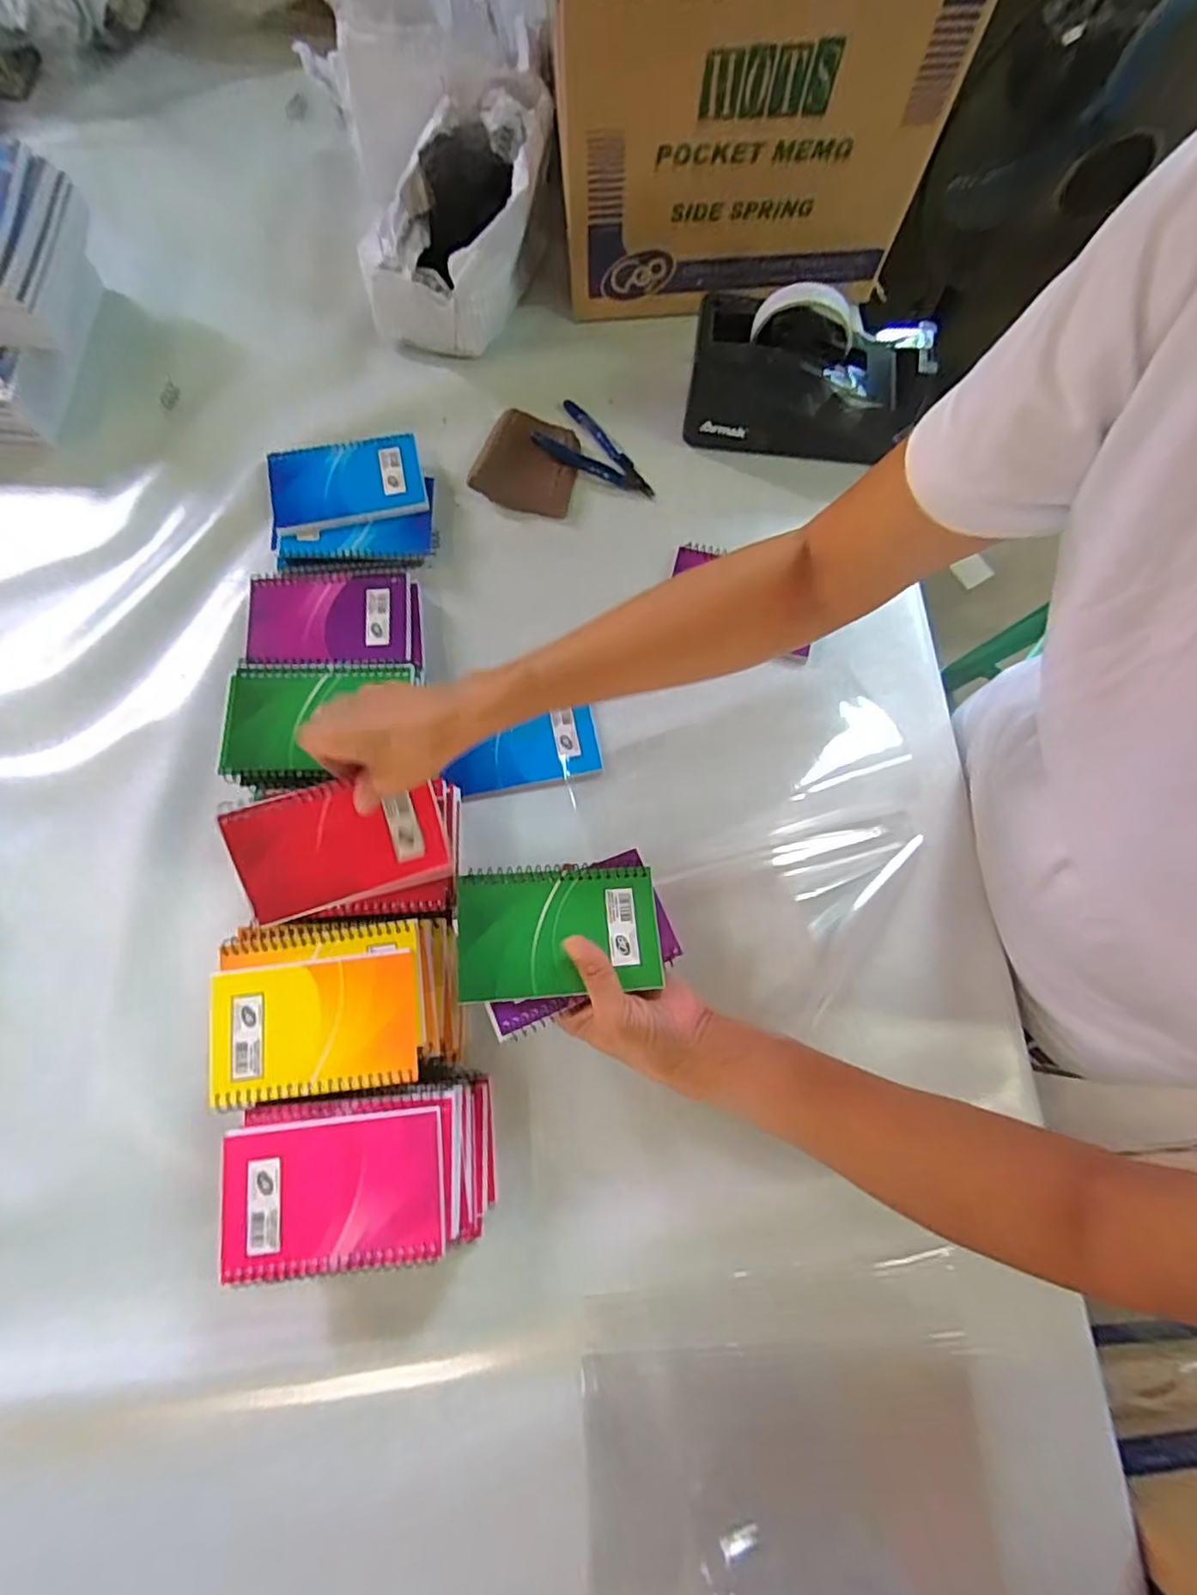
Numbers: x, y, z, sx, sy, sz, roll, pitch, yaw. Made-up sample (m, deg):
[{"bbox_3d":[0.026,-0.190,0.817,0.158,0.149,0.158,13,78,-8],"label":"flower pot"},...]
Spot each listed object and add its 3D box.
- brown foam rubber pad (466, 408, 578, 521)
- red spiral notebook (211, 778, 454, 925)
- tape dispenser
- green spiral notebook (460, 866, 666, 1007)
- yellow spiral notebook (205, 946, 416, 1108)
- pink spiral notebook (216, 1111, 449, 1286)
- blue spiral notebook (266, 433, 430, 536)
[{"bbox_3d":[-0.063,-0.305,0.584,0.084,0.022,0.091,12,75,4],"label":"brown foam rubber pad"},{"bbox_3d":[-0.170,0.030,0.434,0.128,0.016,0.084,-16,106,-20],"label":"red spiral notebook"},{"bbox_3d":[0.178,-0.361,0.555,0.192,0.110,0.068,8,75,2],"label":"tape dispenser"},{"bbox_3d":[-0.025,0.085,0.420,0.129,0.004,0.083,-2,71,-11],"label":"green spiral notebook"},{"bbox_3d":[-0.183,0.147,0.415,0.127,0.007,0.083,-7,75,-2],"label":"yellow spiral notebook"},{"bbox_3d":[-0.162,0.241,0.393,0.130,0.007,0.084,-5,75,-1],"label":"pink spiral notebook"},{"bbox_3d":[-0.220,-0.278,0.566,0.129,0.007,0.083,-11,74,-5],"label":"blue spiral notebook"}]

